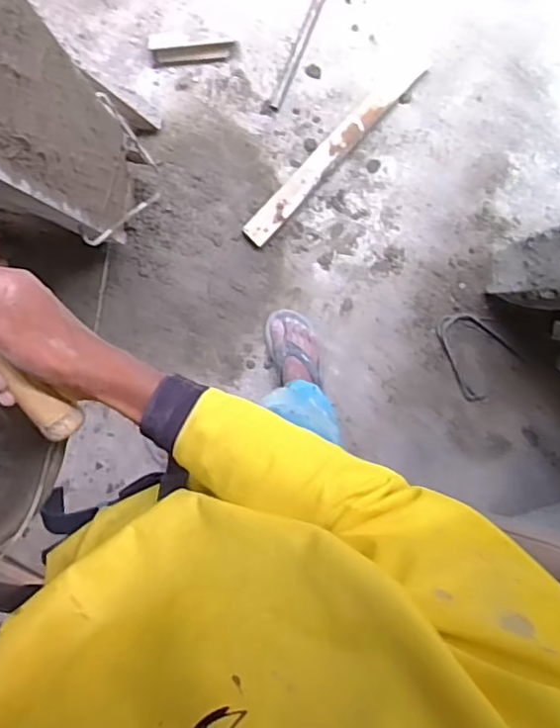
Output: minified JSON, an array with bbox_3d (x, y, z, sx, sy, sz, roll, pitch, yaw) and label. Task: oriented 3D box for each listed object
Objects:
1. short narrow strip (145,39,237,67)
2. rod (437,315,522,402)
[{"bbox_3d":[-0.191,-0.687,1.310,0.192,0.056,0.039,-3,95,-1],"label":"short narrow strip"},{"bbox_3d":[0.432,-0.021,1.371,0.189,0.024,0.152,40,92,-5],"label":"rod"}]

